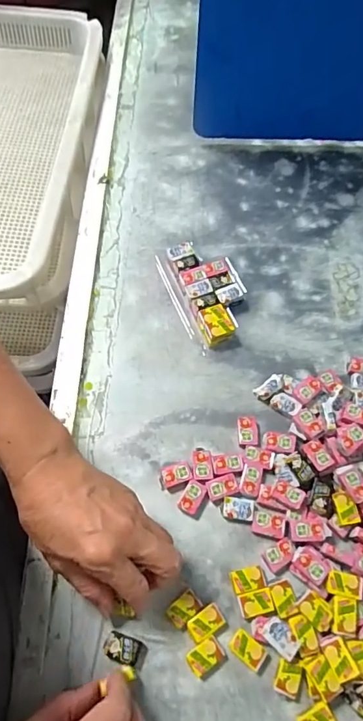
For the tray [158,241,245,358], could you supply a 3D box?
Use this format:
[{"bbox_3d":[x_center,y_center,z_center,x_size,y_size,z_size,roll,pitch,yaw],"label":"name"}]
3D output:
[{"bbox_3d":[0.028,-0.075,0.491,0.074,0.022,0.122,-19,65,-11],"label":"tray"}]

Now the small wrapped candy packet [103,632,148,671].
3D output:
[{"bbox_3d":[-0.041,0.216,0.350,0.032,0.010,0.017,21,65,9],"label":"small wrapped candy packet"}]

